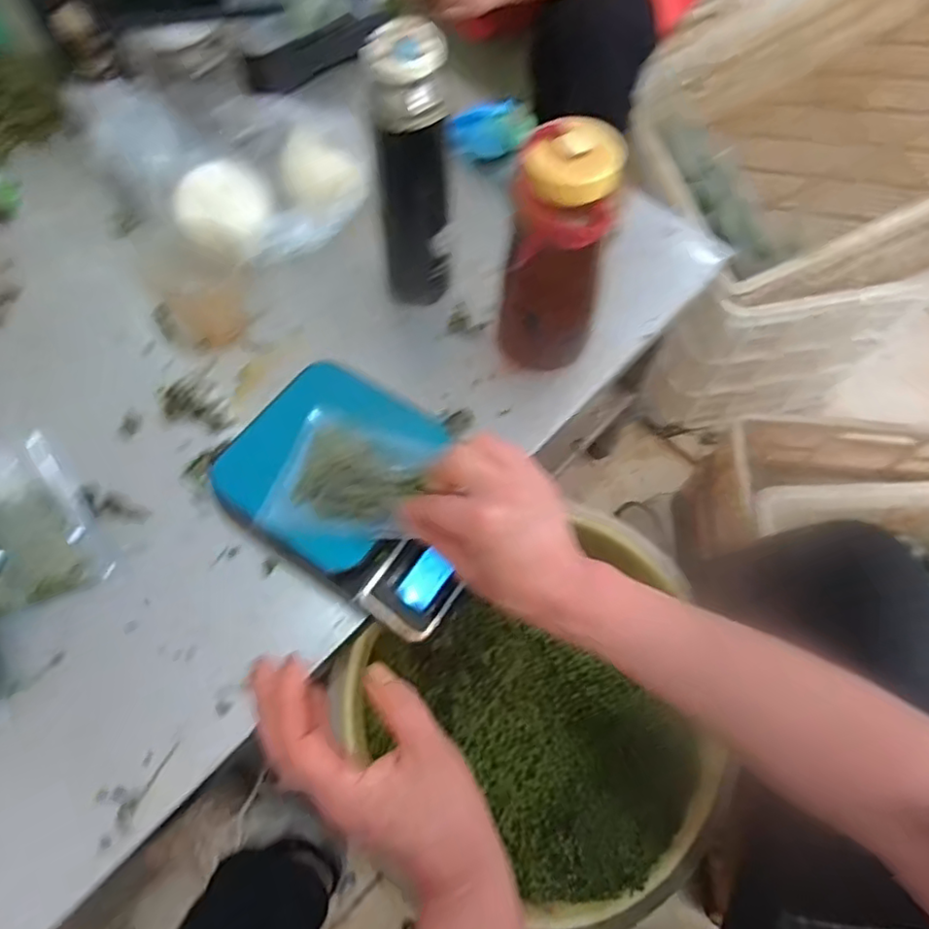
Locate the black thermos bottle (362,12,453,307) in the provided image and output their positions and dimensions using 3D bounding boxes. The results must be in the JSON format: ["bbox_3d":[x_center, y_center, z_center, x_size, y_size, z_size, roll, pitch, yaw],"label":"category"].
[{"bbox_3d":[-0.040,-0.228,0.516,0.056,0.216,0.056,-9,64,-7],"label":"black thermos bottle"}]

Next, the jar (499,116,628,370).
[{"bbox_3d":[0.072,-0.165,0.506,0.076,0.183,0.079,1,63,-2],"label":"jar"}]

